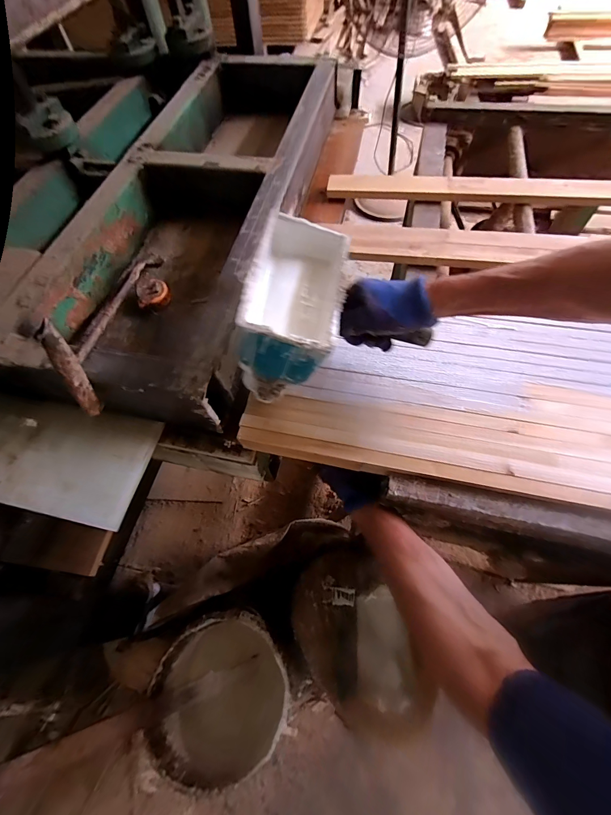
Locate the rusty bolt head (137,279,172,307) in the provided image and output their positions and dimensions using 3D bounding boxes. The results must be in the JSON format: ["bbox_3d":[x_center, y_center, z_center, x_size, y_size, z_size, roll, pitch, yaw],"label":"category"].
[{"bbox_3d":[-0.271,-0.204,0.590,0.054,0.023,0.054,-20,64,-7],"label":"rusty bolt head"}]

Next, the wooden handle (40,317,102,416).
[{"bbox_3d":[-0.274,-0.042,0.390,0.019,0.117,0.017,-8,36,0],"label":"wooden handle"}]

